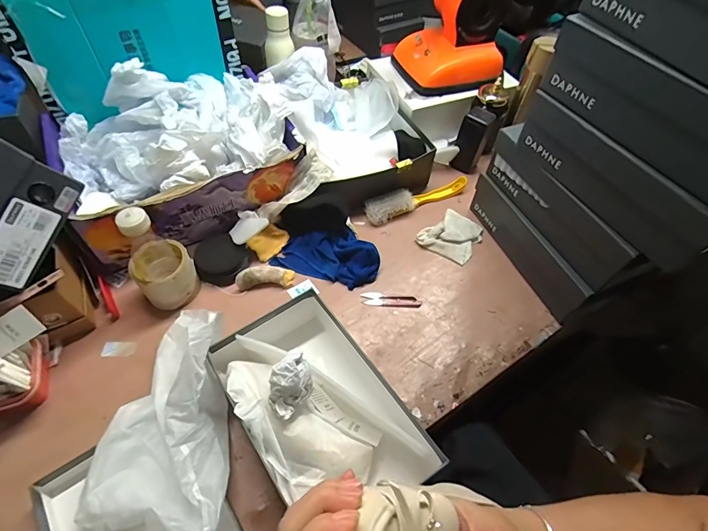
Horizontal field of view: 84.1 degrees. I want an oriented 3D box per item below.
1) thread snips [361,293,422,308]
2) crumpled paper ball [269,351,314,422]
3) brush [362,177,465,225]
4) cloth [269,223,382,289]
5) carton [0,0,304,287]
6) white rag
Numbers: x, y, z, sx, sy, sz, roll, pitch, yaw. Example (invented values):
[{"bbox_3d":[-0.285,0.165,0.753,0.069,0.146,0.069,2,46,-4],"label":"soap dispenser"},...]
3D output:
[{"bbox_3d":[0.066,0.062,0.687,0.102,0.005,0.025,6,54,1],"label":"thread snips"},{"bbox_3d":[-0.080,0.149,0.495,0.049,0.054,0.066,36,61,21],"label":"crumpled paper ball"},{"bbox_3d":[0.133,-0.141,0.814,0.228,0.034,0.054,-15,56,-13],"label":"brush"},{"bbox_3d":[-0.043,-0.029,0.722,0.188,0.042,0.108,18,55,10],"label":"cloth"},{"bbox_3d":[-0.331,-0.264,0.679,0.373,0.305,0.331,-25,59,-19],"label":"carton"},{"bbox_3d":[0.195,-0.062,0.775,0.102,0.023,0.110,33,59,19],"label":"white rag"}]

